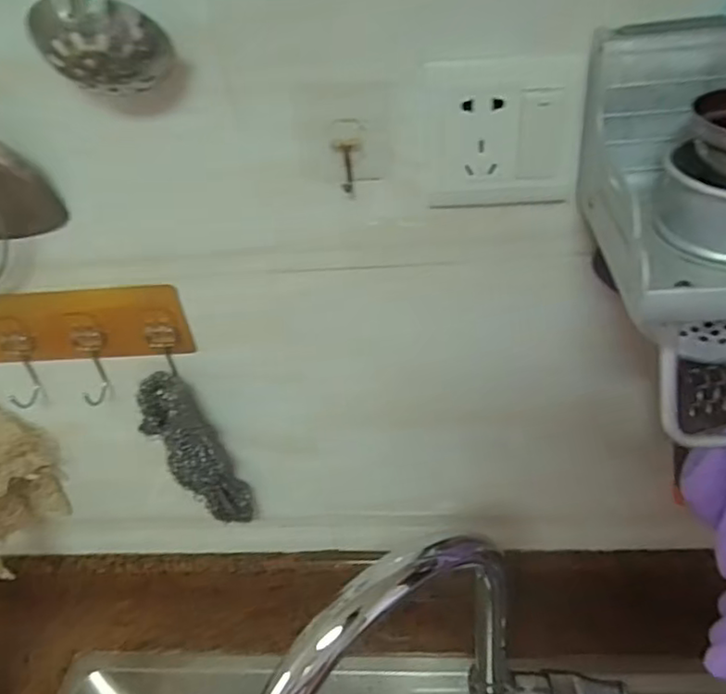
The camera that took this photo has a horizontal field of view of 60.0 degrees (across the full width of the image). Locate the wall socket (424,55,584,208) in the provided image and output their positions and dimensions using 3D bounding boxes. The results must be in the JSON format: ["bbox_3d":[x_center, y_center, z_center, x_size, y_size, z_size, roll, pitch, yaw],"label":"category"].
[{"bbox_3d":[0.082,-0.123,0.369,0.086,0.084,0.010,3,39,13],"label":"wall socket"}]

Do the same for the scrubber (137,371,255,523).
[{"bbox_3d":[-0.141,0.093,0.538,0.060,0.170,0.043,-21,40,-17],"label":"scrubber"}]

